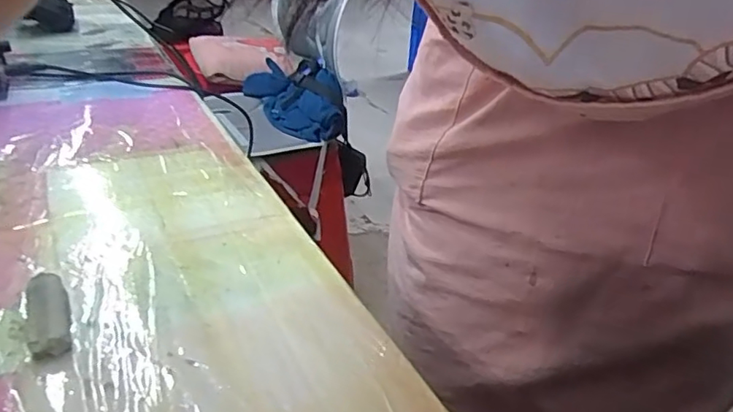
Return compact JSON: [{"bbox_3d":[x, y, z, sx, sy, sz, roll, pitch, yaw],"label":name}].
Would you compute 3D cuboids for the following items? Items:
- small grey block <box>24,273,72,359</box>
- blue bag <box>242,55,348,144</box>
[{"bbox_3d":[-0.194,0.065,0.338,0.023,0.015,0.066,-15,34,-28],"label":"small grey block"},{"bbox_3d":[-0.161,-0.239,1.225,0.125,0.115,0.287,-18,36,-32],"label":"blue bag"}]

